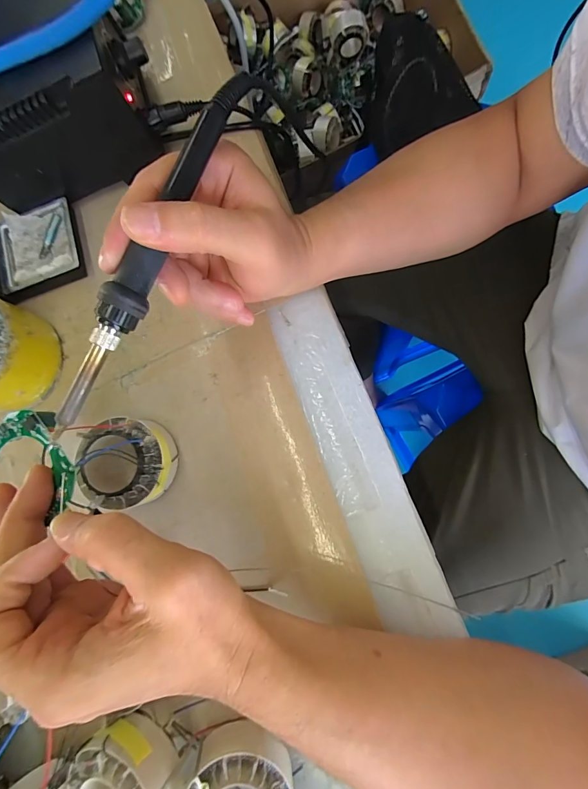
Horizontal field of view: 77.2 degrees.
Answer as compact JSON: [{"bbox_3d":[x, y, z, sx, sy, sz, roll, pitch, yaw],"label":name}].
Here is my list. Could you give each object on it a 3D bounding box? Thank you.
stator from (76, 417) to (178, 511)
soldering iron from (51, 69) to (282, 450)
[{"bbox_3d":[-0.121,0.050,0.268,0.060,0.040,0.061,0,79,1],"label":"stator"},{"bbox_3d":[-0.066,-0.072,0.180,0.021,0.014,0.201,26,88,6],"label":"soldering iron"}]

